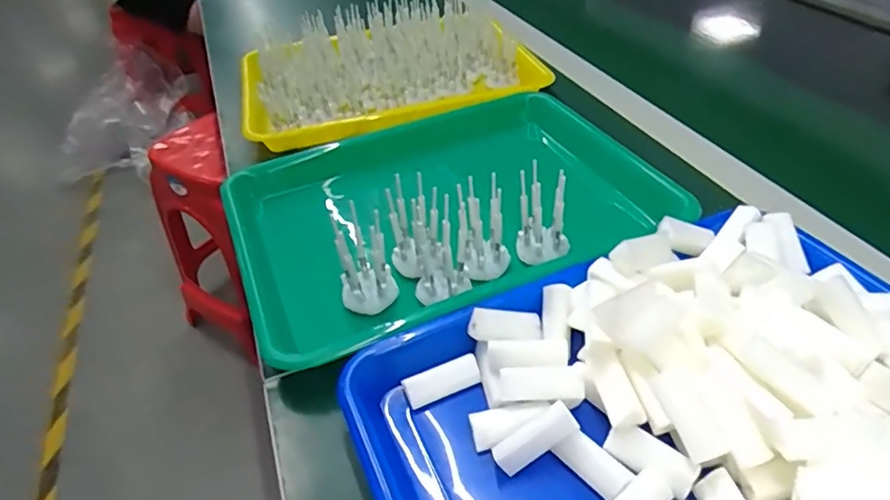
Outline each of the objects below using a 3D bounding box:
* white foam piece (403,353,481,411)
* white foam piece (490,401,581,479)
[{"bbox_3d":[-0.002,0.080,0.341,0.047,0.006,0.019,-19,81,-16],"label":"white foam piece"},{"bbox_3d":[0.047,0.100,0.298,0.046,0.013,0.016,-34,46,-2],"label":"white foam piece"}]

